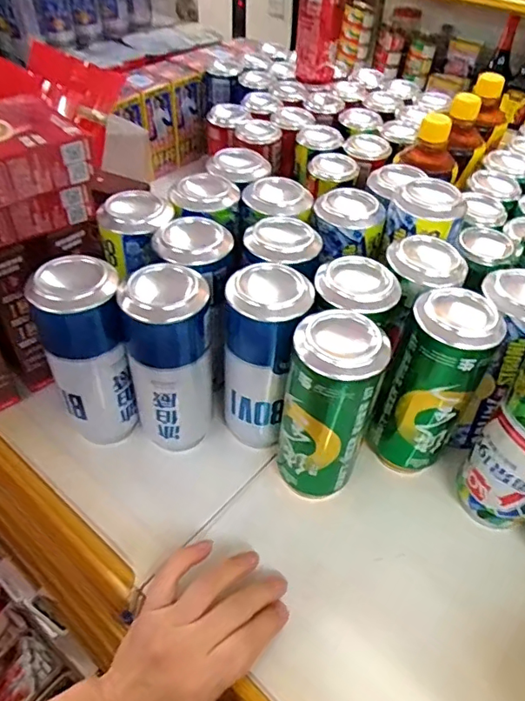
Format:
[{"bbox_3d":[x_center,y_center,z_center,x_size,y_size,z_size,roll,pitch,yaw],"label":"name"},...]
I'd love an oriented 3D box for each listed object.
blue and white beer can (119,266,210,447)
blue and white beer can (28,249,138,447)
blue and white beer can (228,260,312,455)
[{"bbox_3d":[-0.074,0.013,0.422,0.061,0.168,0.059,1,46,-2],"label":"blue and white beer can"},{"bbox_3d":[-0.138,0.002,0.413,0.058,0.149,0.059,1,46,-2],"label":"blue and white beer can"},{"bbox_3d":[0.002,0.012,0.424,0.063,0.161,0.057,5,46,2],"label":"blue and white beer can"}]

